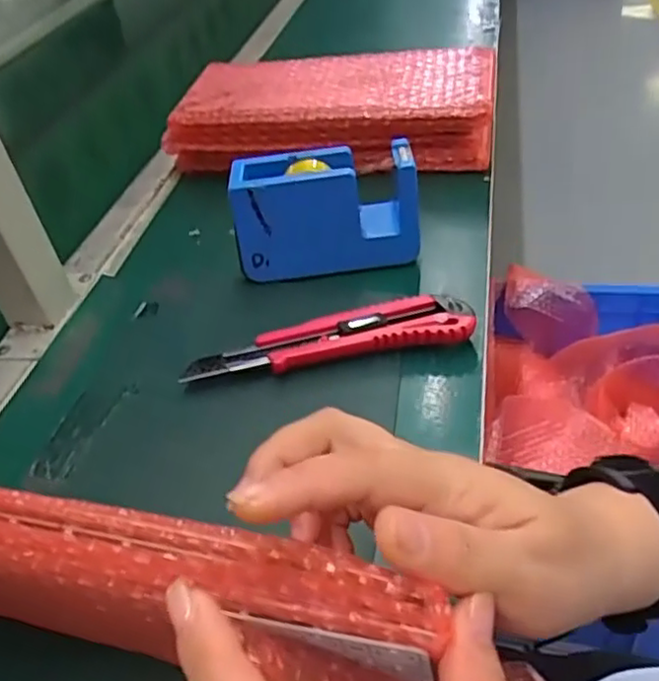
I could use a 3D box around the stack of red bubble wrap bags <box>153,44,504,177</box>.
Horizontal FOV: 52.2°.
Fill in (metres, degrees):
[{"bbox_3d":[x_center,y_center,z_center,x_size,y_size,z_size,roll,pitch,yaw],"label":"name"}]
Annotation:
[{"bbox_3d":[0.005,-0.215,0.636,0.286,0.082,0.116,3,42,11],"label":"stack of red bubble wrap bags"}]

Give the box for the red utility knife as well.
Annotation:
[{"bbox_3d":[-0.001,0.001,0.426,0.178,0.025,0.035,-8,41,-1],"label":"red utility knife"}]

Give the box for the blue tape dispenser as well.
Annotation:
[{"bbox_3d":[-0.003,-0.092,0.492,0.128,0.087,0.047,-7,41,-1],"label":"blue tape dispenser"}]

